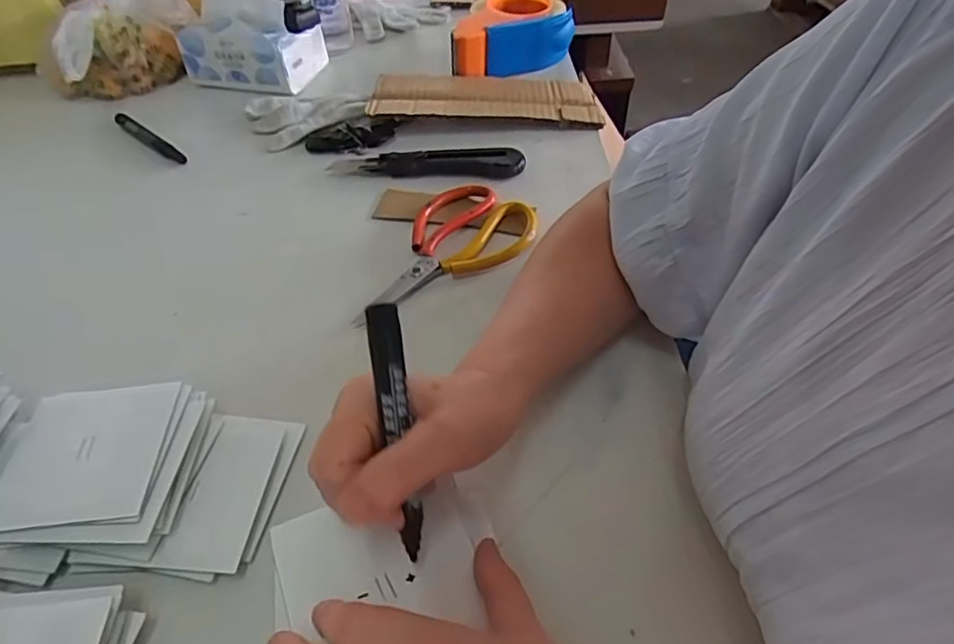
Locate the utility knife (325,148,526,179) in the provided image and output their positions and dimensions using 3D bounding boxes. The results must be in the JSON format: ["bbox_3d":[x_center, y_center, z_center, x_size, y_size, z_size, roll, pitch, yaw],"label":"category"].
[{"bbox_3d":[-0.049,-0.153,0.583,0.184,0.015,0.028,-1,47,2],"label":"utility knife"}]

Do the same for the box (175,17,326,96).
[{"bbox_3d":[-0.264,-0.333,0.718,0.144,0.079,0.100,10,48,11],"label":"box"}]

